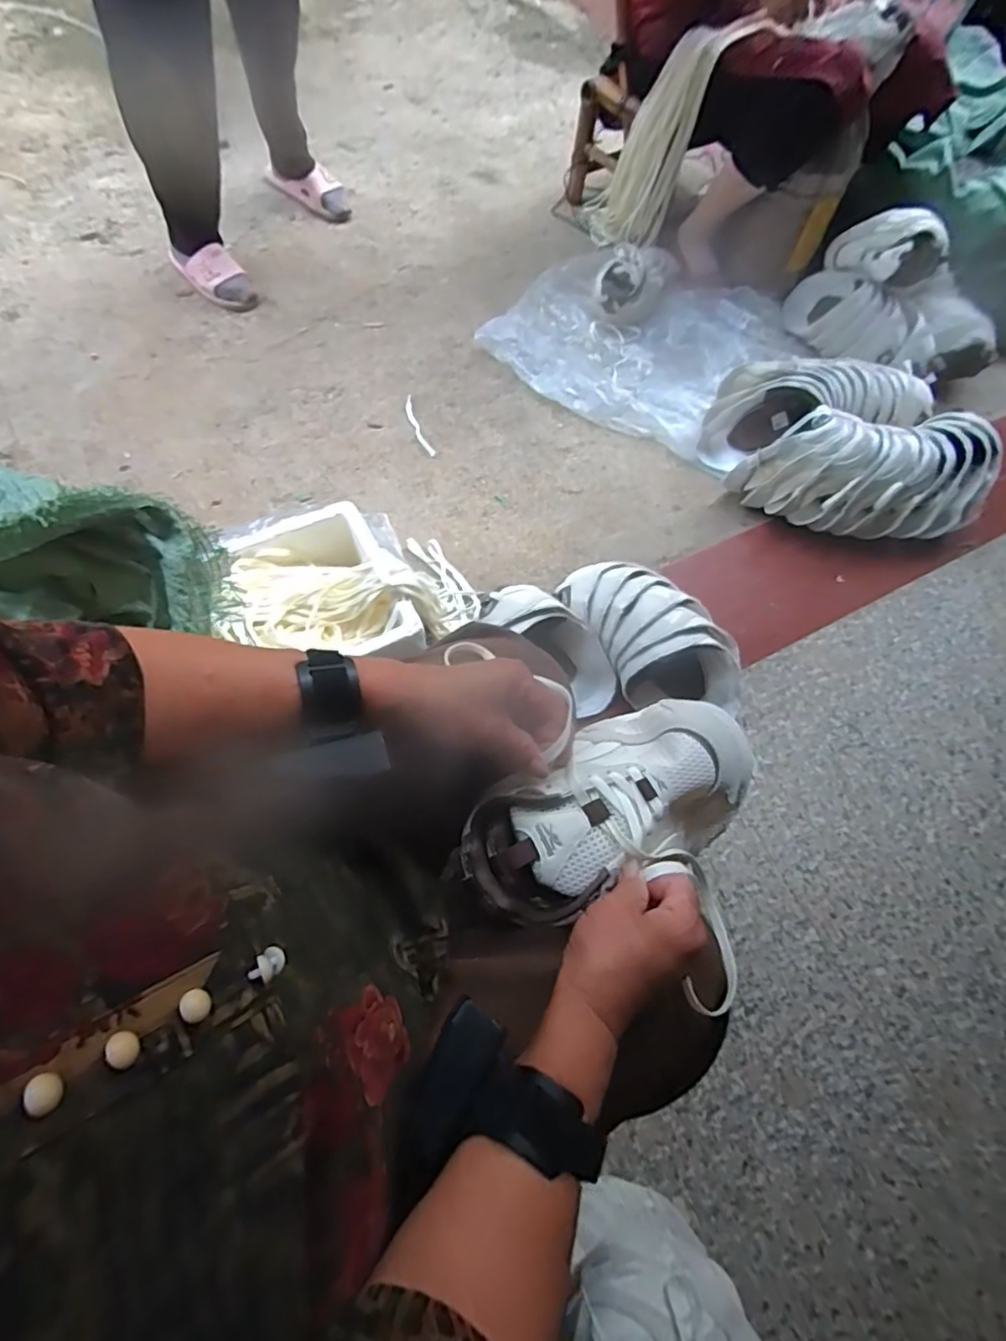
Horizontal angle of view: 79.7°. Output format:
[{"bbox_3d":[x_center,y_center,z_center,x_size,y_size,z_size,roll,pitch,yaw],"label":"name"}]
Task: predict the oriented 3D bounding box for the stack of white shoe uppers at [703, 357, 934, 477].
[{"bbox_3d":[0.582,-0.505,1.157,0.412,0.120,0.201,-13,67,-9],"label":"stack of white shoe uppers"}]

